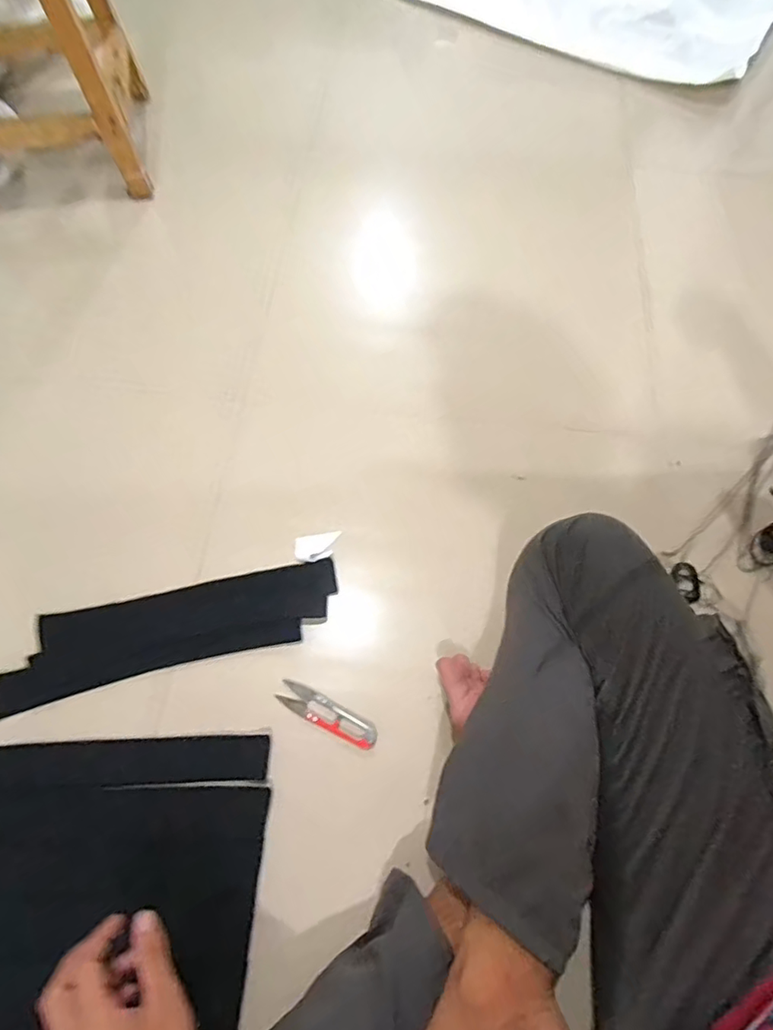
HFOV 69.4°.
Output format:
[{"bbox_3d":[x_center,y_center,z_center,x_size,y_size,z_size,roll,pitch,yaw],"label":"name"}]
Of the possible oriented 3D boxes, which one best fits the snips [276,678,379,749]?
[{"bbox_3d":[-0.065,0.218,0.612,0.118,0.009,0.030,24,67,11],"label":"snips"}]

